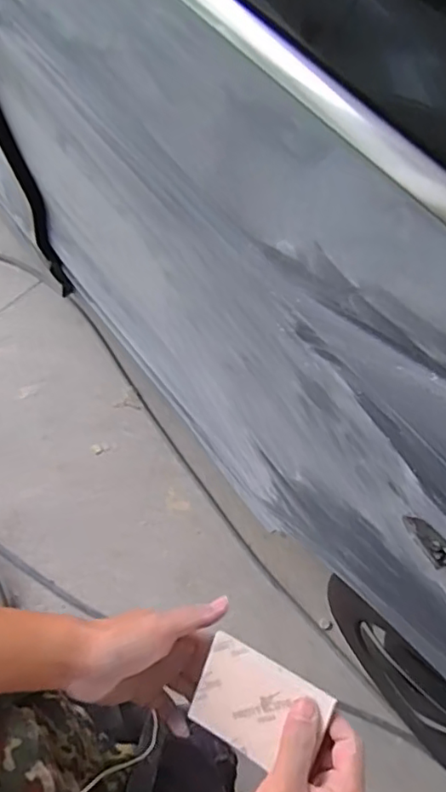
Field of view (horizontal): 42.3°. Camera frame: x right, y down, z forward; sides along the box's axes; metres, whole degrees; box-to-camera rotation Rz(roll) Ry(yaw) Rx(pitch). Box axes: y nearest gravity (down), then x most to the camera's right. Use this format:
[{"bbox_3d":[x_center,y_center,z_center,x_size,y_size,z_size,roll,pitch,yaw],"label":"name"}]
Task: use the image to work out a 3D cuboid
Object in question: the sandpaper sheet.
[{"bbox_3d":[0.025,0.235,0.435,0.098,0.005,0.075,21,95,24],"label":"sandpaper sheet"}]

